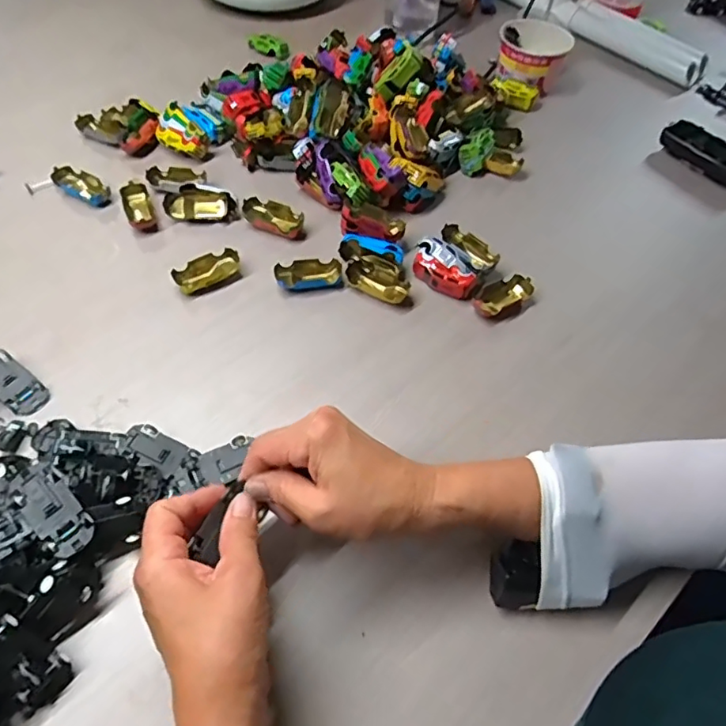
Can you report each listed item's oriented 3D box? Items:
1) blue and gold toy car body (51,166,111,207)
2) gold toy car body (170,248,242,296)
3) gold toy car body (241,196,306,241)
[{"bbox_3d":[-0.303,-0.192,0.588,0.064,0.017,0.029,31,59,16],"label":"blue and gold toy car body"},{"bbox_3d":[-0.150,-0.088,0.528,0.063,0.014,0.035,-22,60,-18],"label":"gold toy car body"},{"bbox_3d":[-0.093,-0.153,0.573,0.069,0.017,0.030,22,57,10],"label":"gold toy car body"}]

